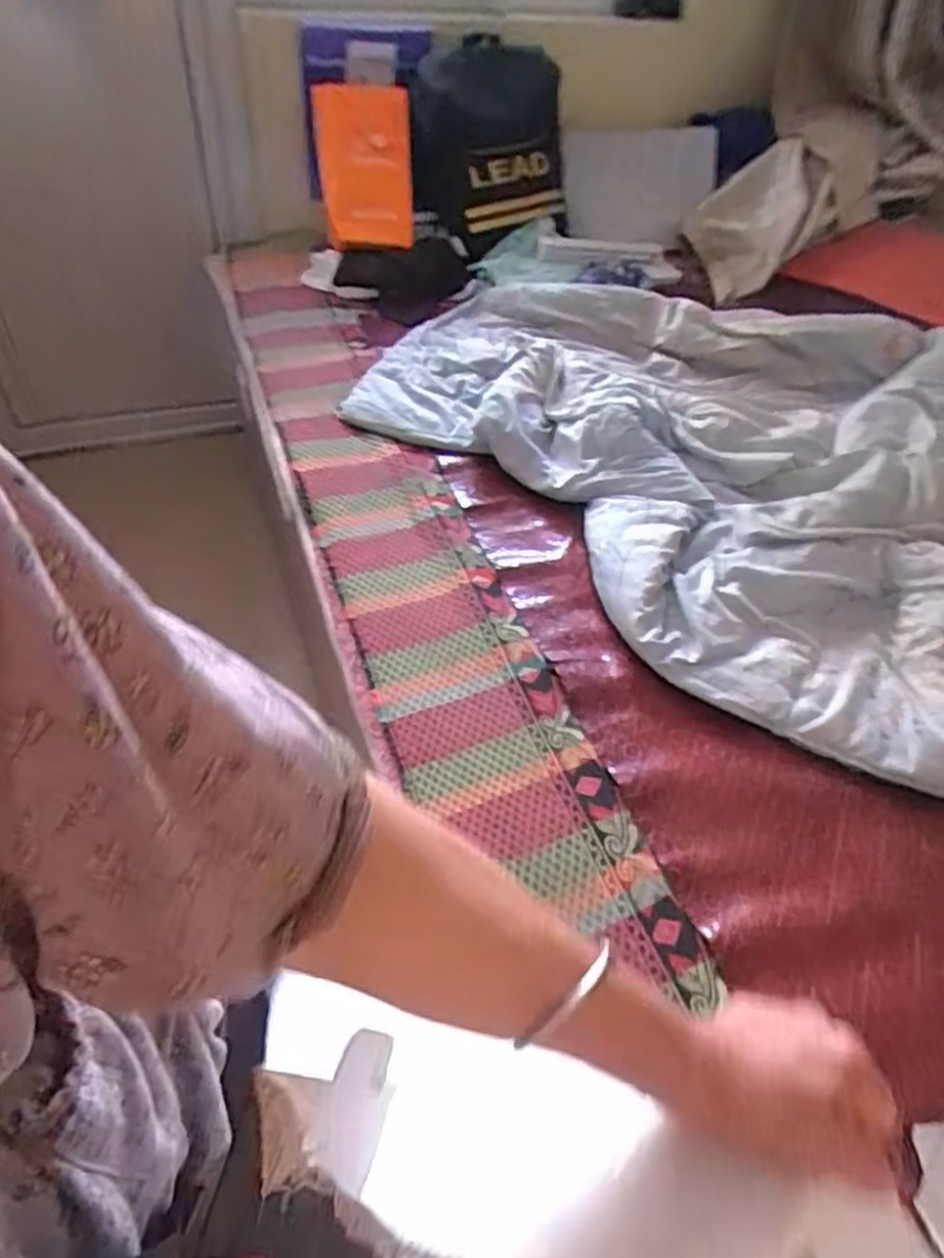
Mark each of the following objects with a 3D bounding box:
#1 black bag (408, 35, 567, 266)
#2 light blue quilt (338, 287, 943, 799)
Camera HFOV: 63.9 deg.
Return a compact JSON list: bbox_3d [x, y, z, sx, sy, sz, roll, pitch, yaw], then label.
[{"bbox_3d":[0.039,-0.968,1.554,0.323,0.384,0.272,2,48,-3],"label":"black bag"},{"bbox_3d":[0.516,-0.309,1.223,0.999,0.117,1.227,-30,57,-27],"label":"light blue quilt"}]

